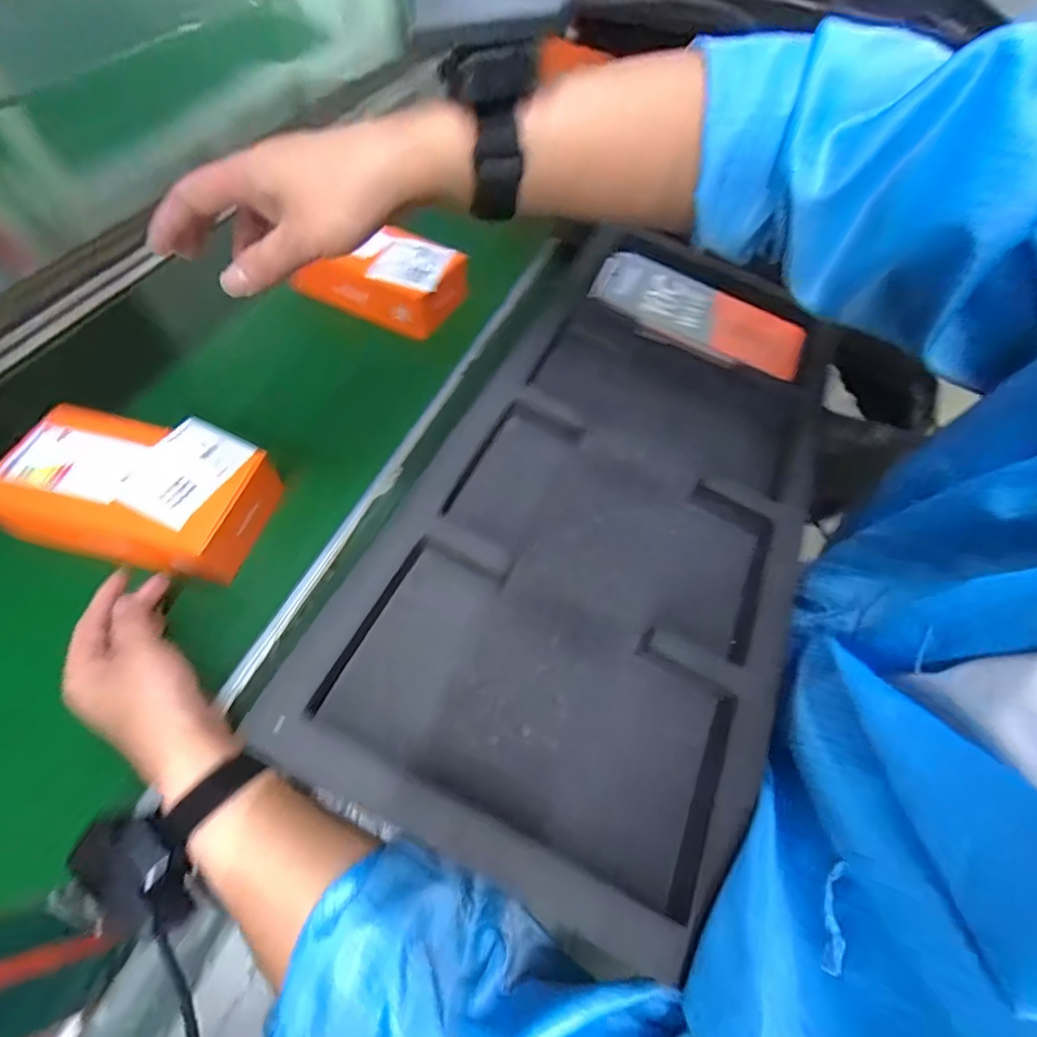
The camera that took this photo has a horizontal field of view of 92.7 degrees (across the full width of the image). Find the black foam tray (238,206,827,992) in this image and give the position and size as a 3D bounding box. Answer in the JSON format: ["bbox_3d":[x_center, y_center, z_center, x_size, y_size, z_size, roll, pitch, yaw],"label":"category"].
[{"bbox_3d":[0.077,-0.041,0.326,0.223,0.046,0.475,23,61,10],"label":"black foam tray"}]

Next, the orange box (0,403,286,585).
[{"bbox_3d":[-0.312,-0.024,0.414,0.191,0.050,0.123,15,60,6],"label":"orange box"}]

